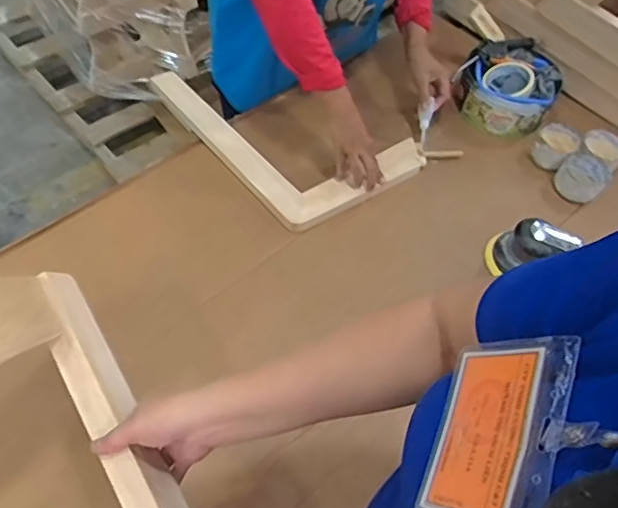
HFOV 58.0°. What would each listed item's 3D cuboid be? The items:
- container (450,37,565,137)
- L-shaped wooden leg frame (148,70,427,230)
[{"bbox_3d":[0.390,-0.329,1.094,0.179,0.103,0.179,29,61,14],"label":"container"},{"bbox_3d":[-0.040,-0.252,1.056,0.306,0.042,0.465,-36,67,-23],"label":"L-shaped wooden leg frame"}]

